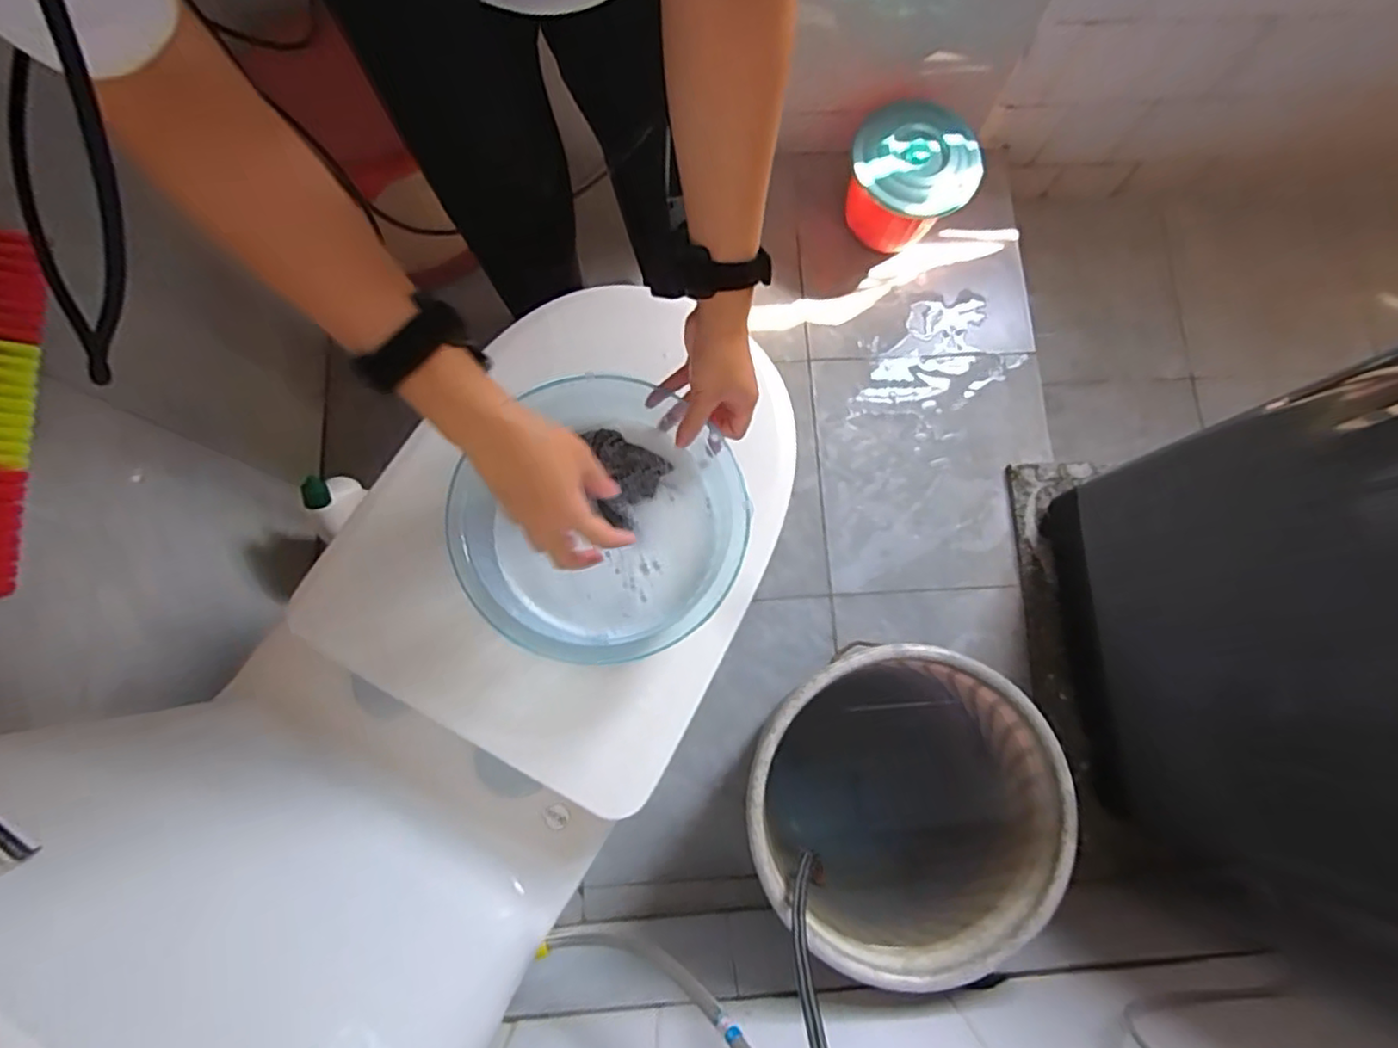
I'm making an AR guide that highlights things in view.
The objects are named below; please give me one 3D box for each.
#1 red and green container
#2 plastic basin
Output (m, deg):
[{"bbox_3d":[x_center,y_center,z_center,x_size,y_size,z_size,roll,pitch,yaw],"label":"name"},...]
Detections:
[{"bbox_3d":[0.350,-0.575,1.115,0.198,0.162,0.186,0,79,-2],"label":"red and green container"},{"bbox_3d":[-0.075,0.002,0.548,0.216,0.073,0.222,0,77,0],"label":"plastic basin"}]

